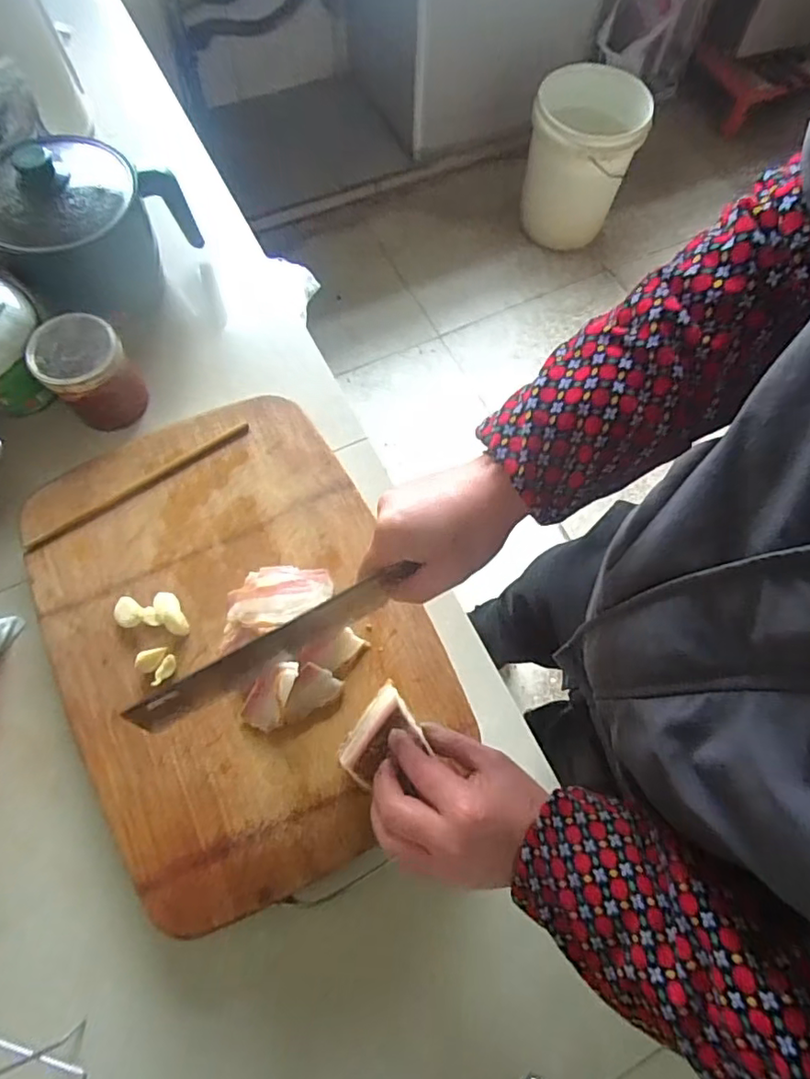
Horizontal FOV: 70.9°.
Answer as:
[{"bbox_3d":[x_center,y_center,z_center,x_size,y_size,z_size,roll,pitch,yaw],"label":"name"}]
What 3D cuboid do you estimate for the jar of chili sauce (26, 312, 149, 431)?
[{"bbox_3d":[-0.320,-0.167,0.585,0.080,0.092,0.076,1,70,-1],"label":"jar of chili sauce"}]

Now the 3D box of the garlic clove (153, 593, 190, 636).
[{"bbox_3d":[-0.205,0.065,0.501,0.020,0.009,0.042,-32,74,-12],"label":"garlic clove"}]

